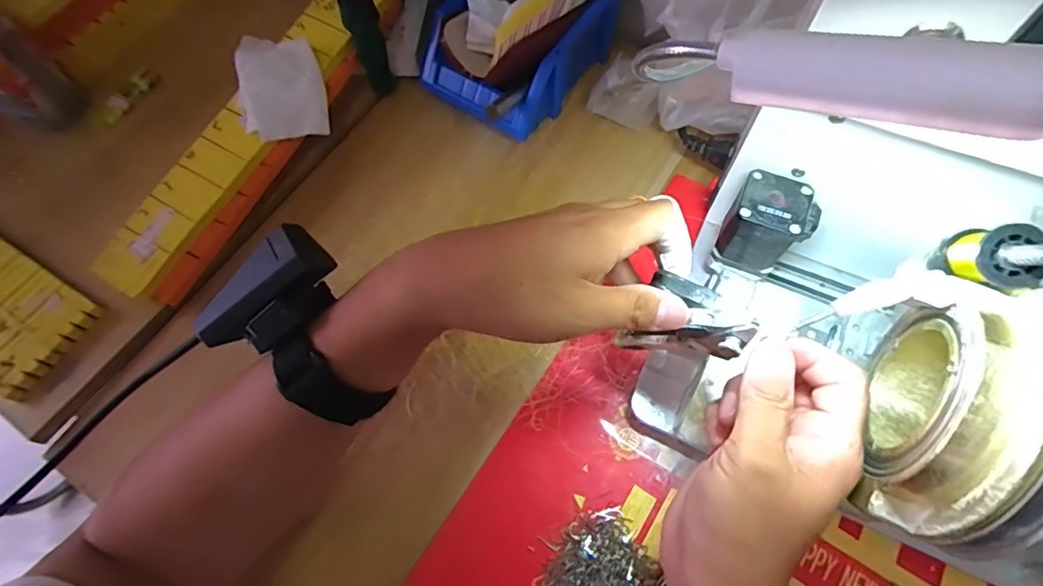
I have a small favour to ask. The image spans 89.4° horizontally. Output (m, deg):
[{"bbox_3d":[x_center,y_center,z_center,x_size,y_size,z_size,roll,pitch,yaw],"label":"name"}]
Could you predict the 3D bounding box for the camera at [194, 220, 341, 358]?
[{"bbox_3d":[-0.131,0.001,0.271,0.074,0.030,0.027,-41,68,0],"label":"camera"}]

